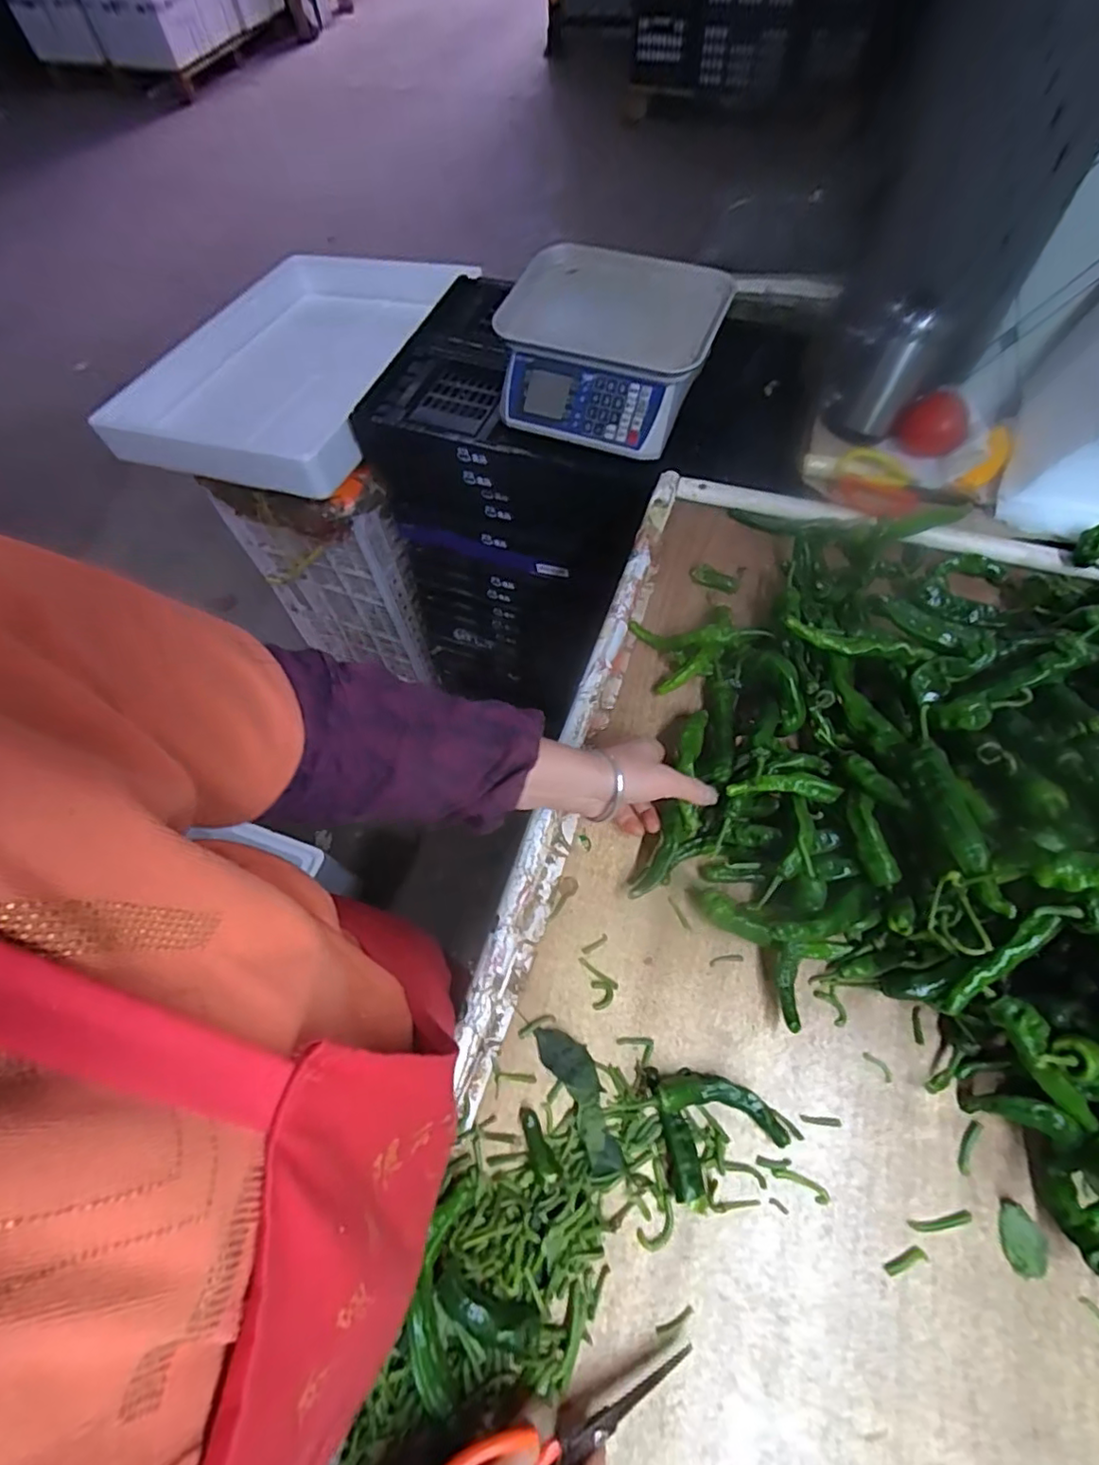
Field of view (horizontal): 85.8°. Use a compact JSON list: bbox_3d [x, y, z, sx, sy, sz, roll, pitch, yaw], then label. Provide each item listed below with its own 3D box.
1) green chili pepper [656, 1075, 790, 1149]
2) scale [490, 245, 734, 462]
[{"bbox_3d":[0.127,0.272,0.434,0.096,0.024,0.031,13,64,8],"label":"green chili pepper"},{"bbox_3d":[0.077,-0.523,0.814,0.274,0.123,0.267,21,66,14],"label":"scale"}]

